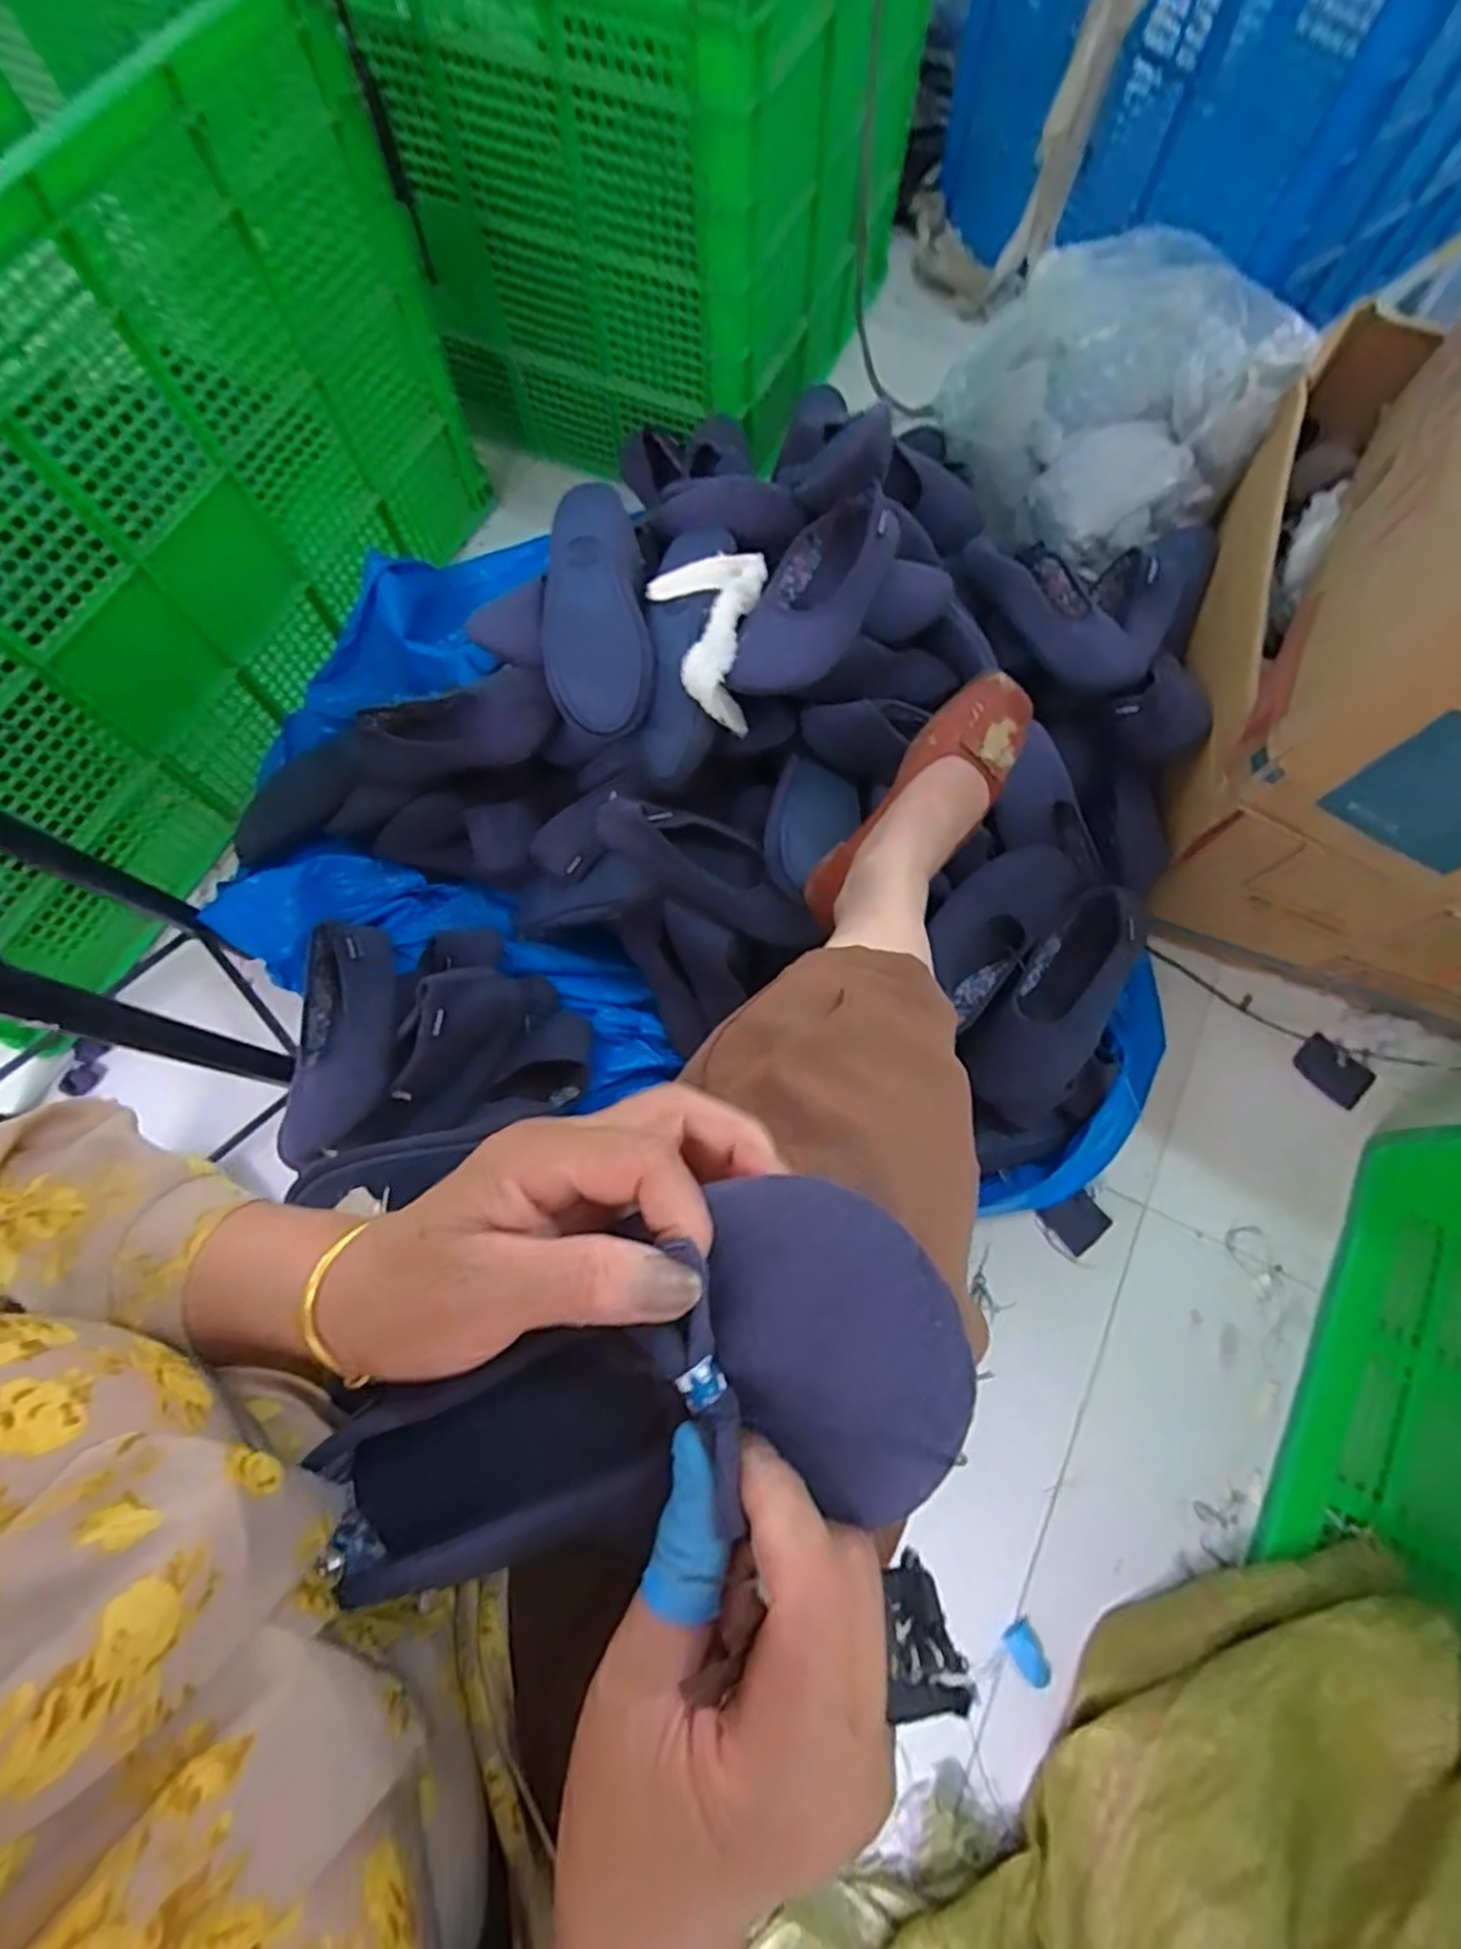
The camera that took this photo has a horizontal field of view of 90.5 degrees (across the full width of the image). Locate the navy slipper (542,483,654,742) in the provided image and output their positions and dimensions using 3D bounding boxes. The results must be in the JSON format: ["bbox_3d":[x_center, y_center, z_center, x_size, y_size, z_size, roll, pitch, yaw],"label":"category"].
[{"bbox_3d":[-0.124,-0.337,0.671,0.102,0.051,0.219,0,106,1],"label":"navy slipper"}]

